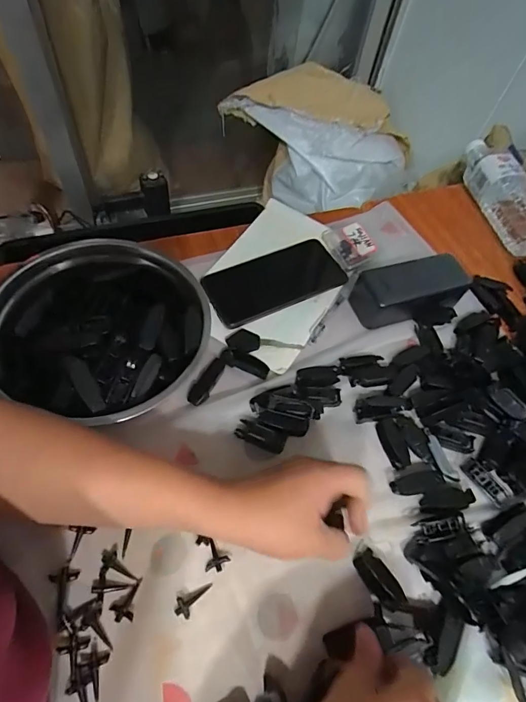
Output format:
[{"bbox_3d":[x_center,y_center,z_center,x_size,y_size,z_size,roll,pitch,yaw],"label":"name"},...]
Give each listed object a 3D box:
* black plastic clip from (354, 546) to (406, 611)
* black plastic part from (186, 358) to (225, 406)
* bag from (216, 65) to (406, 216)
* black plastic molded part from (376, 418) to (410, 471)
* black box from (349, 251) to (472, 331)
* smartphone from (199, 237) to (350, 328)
[{"bbox_3d":[0.098,0.190,0.334,0.022,0.008,0.049,-36,69,-24],"label":"black plastic clip"},{"bbox_3d":[-0.057,0.031,0.414,0.017,0.011,0.055,28,72,13],"label":"black plastic part"},{"bbox_3d":[0.148,-0.561,1.087,0.480,0.285,0.206,20,59,6],"label":"bag"},{"bbox_3d":[0.132,0.093,0.408,0.022,0.007,0.049,-16,73,-14],"label":"black plastic molded part"},{"bbox_3d":[0.174,-0.069,0.473,0.130,0.046,0.062,-10,61,-13],"label":"black box"},{"bbox_3d":[0.016,-0.083,0.489,0.163,0.015,0.079,-22,64,-19],"label":"smartphone"}]

